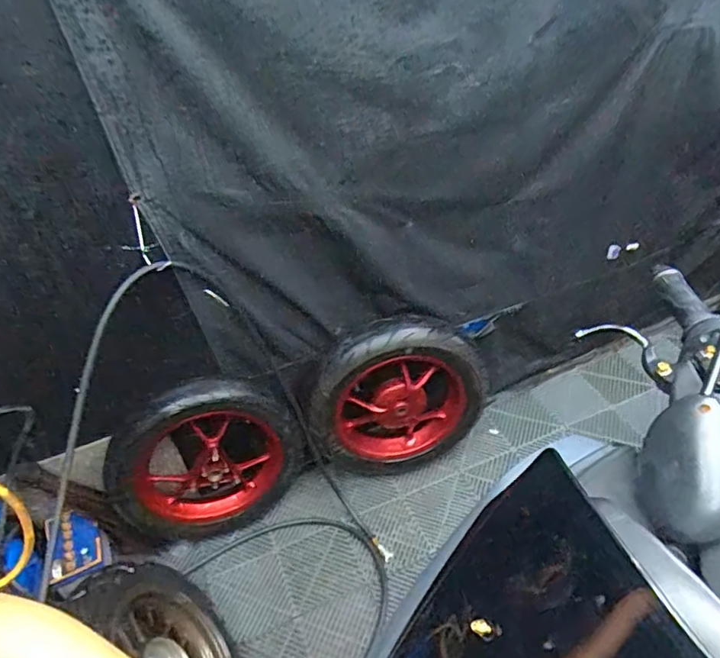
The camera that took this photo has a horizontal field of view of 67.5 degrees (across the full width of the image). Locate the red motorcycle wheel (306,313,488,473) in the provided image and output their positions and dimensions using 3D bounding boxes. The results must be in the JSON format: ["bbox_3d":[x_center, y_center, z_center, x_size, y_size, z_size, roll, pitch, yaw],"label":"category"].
[{"bbox_3d":[0.105,0.197,1.541,0.507,0.472,0.143,-10,42,-3],"label":"red motorcycle wheel"}]

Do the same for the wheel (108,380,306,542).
[{"bbox_3d":[-0.416,0.373,1.473,0.515,0.494,0.132,-18,43,-12],"label":"wheel"}]

